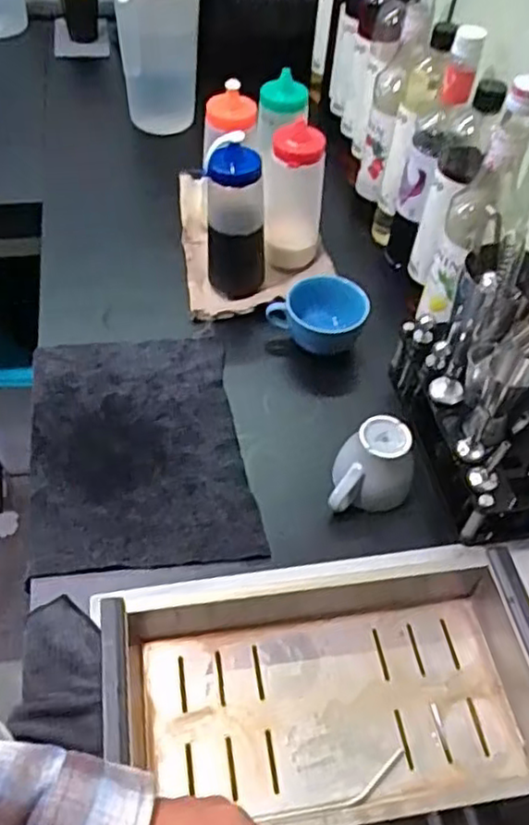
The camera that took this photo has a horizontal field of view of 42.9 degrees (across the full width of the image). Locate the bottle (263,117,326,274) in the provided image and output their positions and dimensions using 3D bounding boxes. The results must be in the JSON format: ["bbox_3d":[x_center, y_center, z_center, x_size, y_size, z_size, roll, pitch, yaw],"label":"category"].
[{"bbox_3d":[0.033,-0.252,0.830,0.062,0.174,0.068,3,51,-3],"label":"bottle"}]

